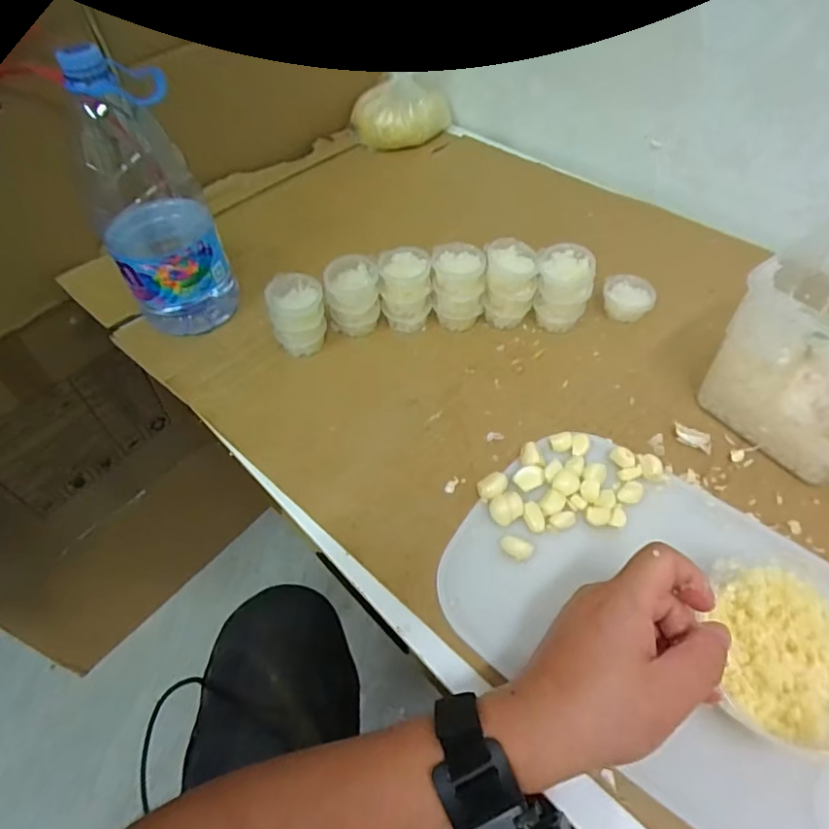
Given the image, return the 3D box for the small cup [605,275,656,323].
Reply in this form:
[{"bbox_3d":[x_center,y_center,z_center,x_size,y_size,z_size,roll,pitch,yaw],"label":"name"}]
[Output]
[{"bbox_3d":[0.219,-0.118,0.559,0.050,0.027,0.042,15,55,15],"label":"small cup"}]

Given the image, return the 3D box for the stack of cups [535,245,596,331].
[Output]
[{"bbox_3d":[0.147,-0.123,0.539,0.051,0.074,0.042,10,54,12],"label":"stack of cups"}]

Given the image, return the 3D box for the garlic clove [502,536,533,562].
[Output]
[{"bbox_3d":[0.075,0.100,0.404,0.023,0.012,0.014,27,59,22],"label":"garlic clove"}]

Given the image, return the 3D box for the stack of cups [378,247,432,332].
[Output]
[{"bbox_3d":[-0.008,-0.124,0.551,0.048,0.073,0.044,-2,53,2],"label":"stack of cups"}]

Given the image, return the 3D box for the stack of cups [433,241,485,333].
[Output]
[{"bbox_3d":[0.044,-0.124,0.547,0.050,0.070,0.056,4,53,7],"label":"stack of cups"}]

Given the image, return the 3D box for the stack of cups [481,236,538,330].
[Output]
[{"bbox_3d":[0.096,-0.128,0.541,0.049,0.074,0.051,10,54,11],"label":"stack of cups"}]

